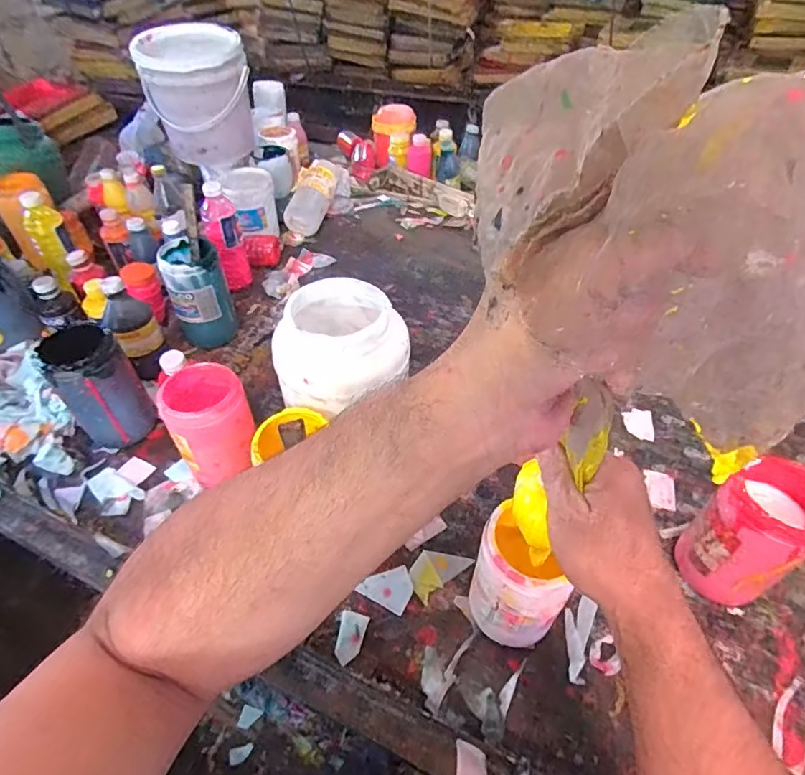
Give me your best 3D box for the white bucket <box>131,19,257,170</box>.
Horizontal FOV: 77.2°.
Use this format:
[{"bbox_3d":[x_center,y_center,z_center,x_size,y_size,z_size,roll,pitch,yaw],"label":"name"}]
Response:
[{"bbox_3d":[-0.399,-0.584,1.017,0.188,0.214,0.188,-2,53,3],"label":"white bucket"}]

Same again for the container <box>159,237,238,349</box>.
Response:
[{"bbox_3d":[-0.344,-0.156,0.864,0.093,0.171,0.096,-20,49,-17],"label":"container"}]

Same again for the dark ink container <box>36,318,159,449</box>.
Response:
[{"bbox_3d":[-0.416,0.001,0.701,0.094,0.174,0.076,-32,54,-26],"label":"dark ink container"}]

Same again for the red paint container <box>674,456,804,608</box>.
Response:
[{"bbox_3d":[0.375,0.165,0.550,0.091,0.175,0.092,-28,52,-23],"label":"red paint container"}]

